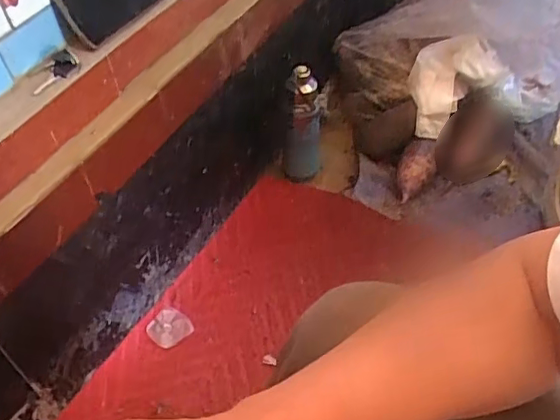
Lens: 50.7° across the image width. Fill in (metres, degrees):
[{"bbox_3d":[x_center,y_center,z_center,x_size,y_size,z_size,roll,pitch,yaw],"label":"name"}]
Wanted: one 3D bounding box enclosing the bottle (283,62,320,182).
[{"bbox_3d":[0.040,-0.153,1.124,0.076,0.264,0.082,-5,47,1],"label":"bottle"}]

